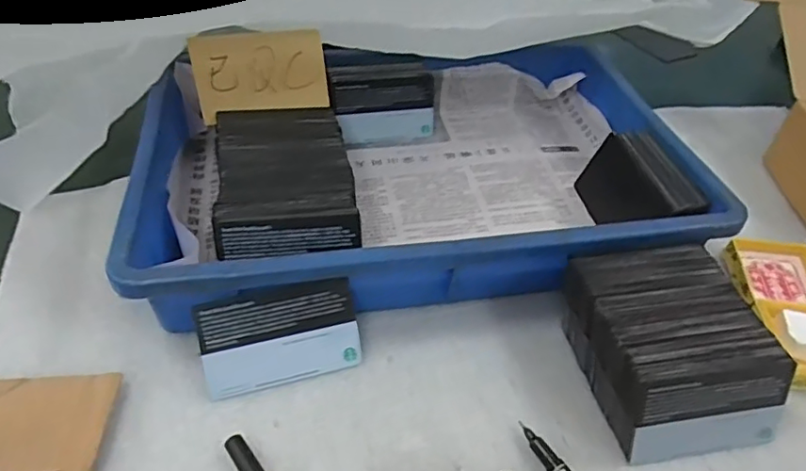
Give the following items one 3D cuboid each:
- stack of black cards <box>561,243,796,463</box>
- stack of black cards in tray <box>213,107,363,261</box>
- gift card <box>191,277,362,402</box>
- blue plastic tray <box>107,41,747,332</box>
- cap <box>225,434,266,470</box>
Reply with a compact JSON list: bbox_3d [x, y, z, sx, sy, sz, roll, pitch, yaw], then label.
[{"bbox_3d":[0.148,0.060,0.318,0.084,0.053,0.104,-8,46,-13],"label":"stack of black cards"},{"bbox_3d":[-0.081,-0.034,0.394,0.085,0.053,0.133,-6,45,-11],"label":"stack of black cards in tray"},{"bbox_3d":[-0.069,0.056,0.320,0.085,0.053,0.009,-10,8,-16],"label":"gift card"},{"bbox_3d":[0.010,-0.058,0.412,0.366,0.071,0.242,-5,47,-9],"label":"blue plastic tray"},{"bbox_3d":[-0.077,0.113,0.283,0.010,0.009,0.031,-28,54,-28],"label":"cap"}]

